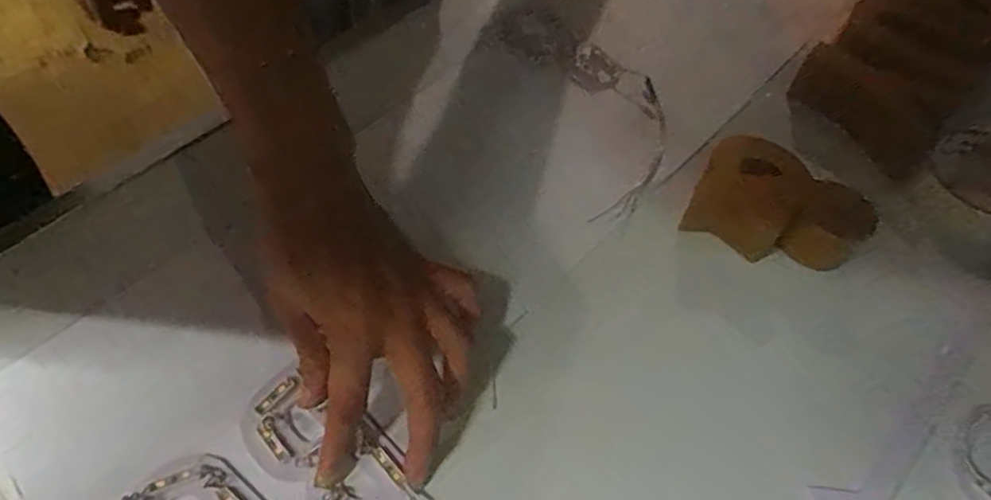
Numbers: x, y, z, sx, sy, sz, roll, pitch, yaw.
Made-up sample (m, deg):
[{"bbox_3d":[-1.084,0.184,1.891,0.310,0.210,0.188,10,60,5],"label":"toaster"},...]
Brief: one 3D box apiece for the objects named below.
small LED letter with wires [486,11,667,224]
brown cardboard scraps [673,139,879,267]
[{"bbox_3d":[0.080,-0.122,0.511,0.102,0.016,0.220,-15,59,-13],"label":"small LED letter with wires"},{"bbox_3d":[0.200,-0.029,0.442,0.114,0.043,0.071,29,60,14],"label":"brown cardboard scraps"}]

